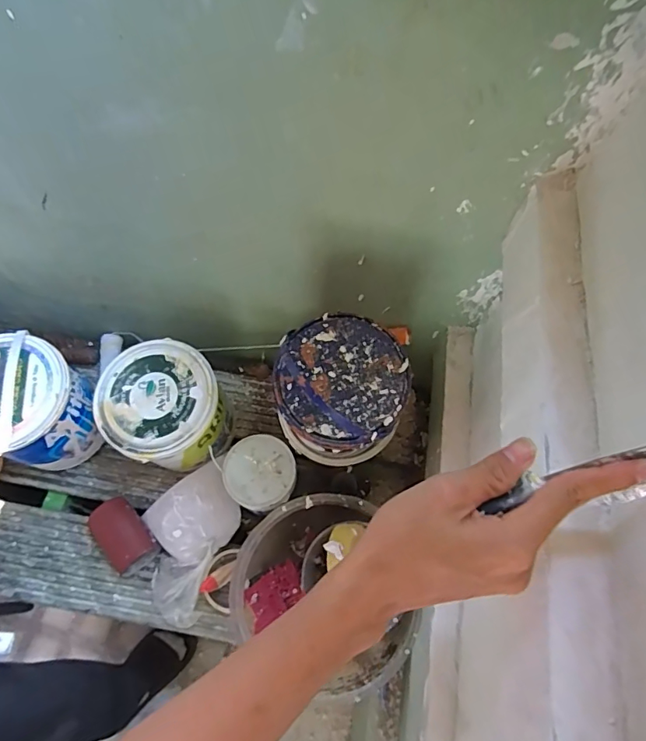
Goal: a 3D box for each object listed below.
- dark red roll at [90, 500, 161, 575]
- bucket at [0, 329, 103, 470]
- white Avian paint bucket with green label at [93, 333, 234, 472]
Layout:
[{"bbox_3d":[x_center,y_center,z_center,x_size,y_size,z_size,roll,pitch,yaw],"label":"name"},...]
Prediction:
[{"bbox_3d":[-0.330,0.272,0.788,0.079,0.061,0.114,-37,71,-19],"label":"dark red roll"},{"bbox_3d":[-0.475,0.065,0.787,0.168,0.207,0.171,1,64,-2],"label":"bucket"},{"bbox_3d":[-0.250,0.071,0.776,0.168,0.168,0.167,1,64,-2],"label":"white Avian paint bucket with green label"}]

